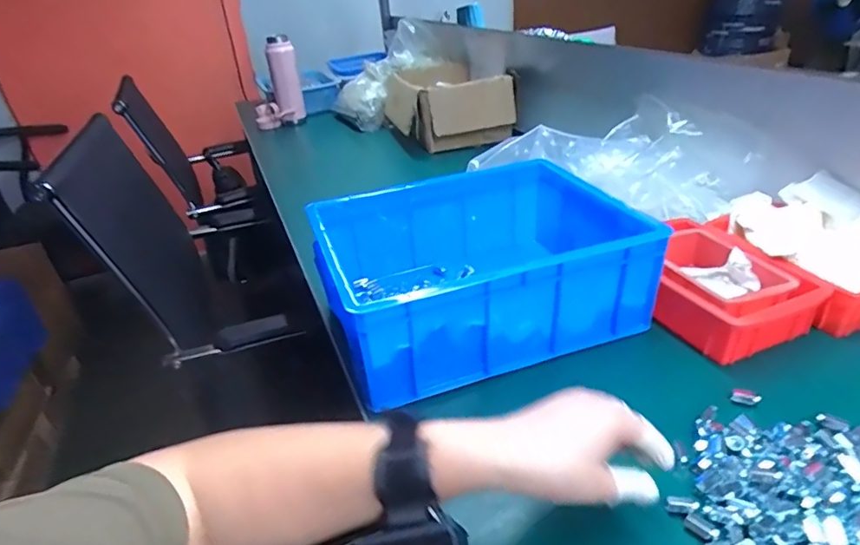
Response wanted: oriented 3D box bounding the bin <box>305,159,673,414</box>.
[{"bbox_3d":[0.046,-0.010,0.614,0.332,0.128,0.271,-14,31,-15],"label":"bin"}]

